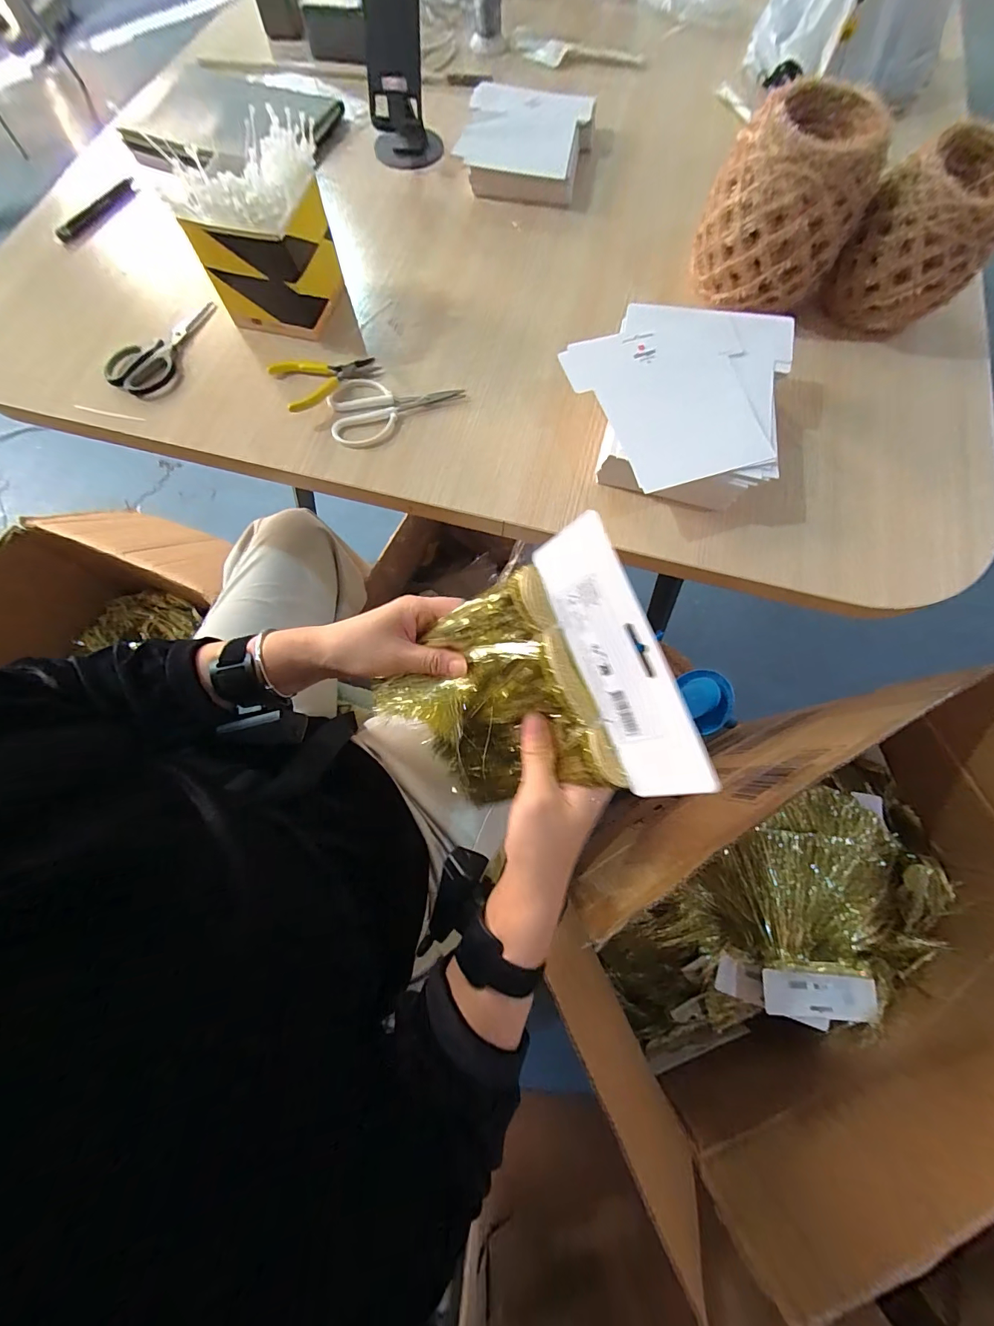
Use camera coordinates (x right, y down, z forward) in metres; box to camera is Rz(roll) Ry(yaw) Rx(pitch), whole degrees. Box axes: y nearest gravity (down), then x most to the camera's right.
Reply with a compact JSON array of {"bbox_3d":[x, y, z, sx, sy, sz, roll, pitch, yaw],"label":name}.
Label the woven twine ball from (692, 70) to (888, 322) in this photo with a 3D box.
[{"bbox_3d":[0.301,-0.481,0.453,0.146,0.125,0.125,27,75,7],"label":"woven twine ball"}]

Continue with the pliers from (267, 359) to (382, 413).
[{"bbox_3d":[-0.186,-0.319,0.463,0.107,0.015,0.082,-29,76,-8],"label":"pliers"}]

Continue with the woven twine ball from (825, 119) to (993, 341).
[{"bbox_3d":[0.454,-0.442,0.454,0.115,0.128,0.113,0,74,-1],"label":"woven twine ball"}]

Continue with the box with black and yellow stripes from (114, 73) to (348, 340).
[{"bbox_3d":[-0.239,-0.442,0.439,0.113,0.128,0.115,5,74,1],"label":"box with black and yellow stripes"}]

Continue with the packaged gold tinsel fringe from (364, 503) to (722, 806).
[{"bbox_3d":[0.006,0.027,0.302,0.044,0.225,0.162,-20,86,-46],"label":"packaged gold tinsel fringe"}]

